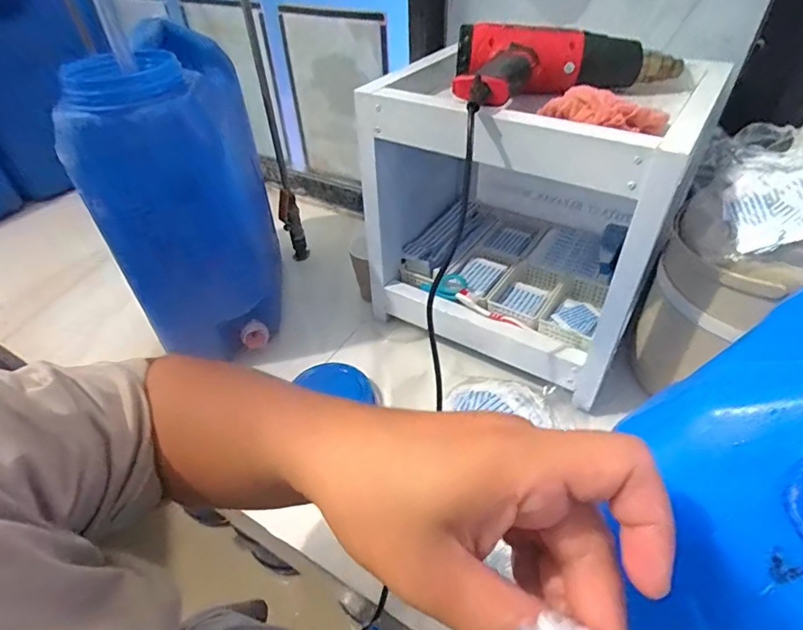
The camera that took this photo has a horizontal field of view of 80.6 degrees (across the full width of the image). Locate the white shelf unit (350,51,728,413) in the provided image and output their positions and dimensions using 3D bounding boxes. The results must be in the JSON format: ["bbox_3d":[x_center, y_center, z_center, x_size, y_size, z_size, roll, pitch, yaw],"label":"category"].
[{"bbox_3d":[0.173,-0.176,0.670,0.364,0.313,0.352,21,48,23],"label":"white shelf unit"}]

